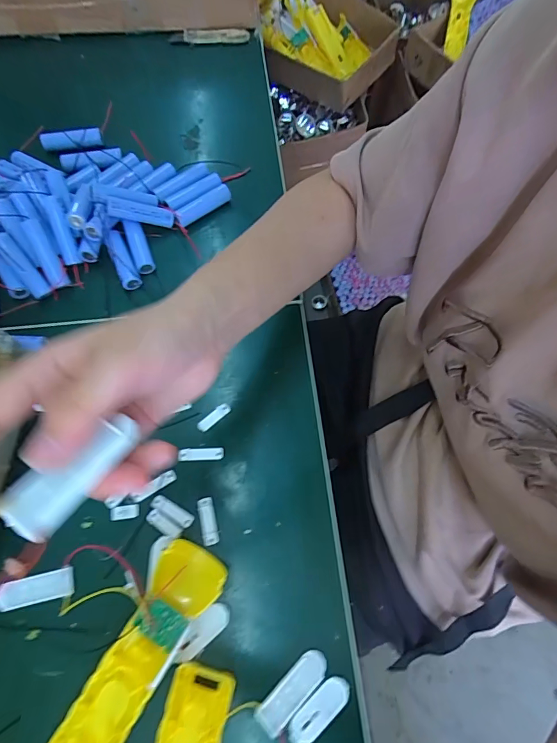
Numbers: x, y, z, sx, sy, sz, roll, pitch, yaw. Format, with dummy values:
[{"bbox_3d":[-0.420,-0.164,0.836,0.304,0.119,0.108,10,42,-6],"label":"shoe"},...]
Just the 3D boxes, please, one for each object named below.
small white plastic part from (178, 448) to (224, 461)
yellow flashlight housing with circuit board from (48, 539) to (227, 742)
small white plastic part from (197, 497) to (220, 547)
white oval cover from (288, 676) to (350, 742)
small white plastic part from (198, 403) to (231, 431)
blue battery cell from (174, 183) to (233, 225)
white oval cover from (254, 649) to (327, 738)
[{"bbox_3d":[-0.069,0.073,0.356,0.039,0.004,0.011,-2,71,-2],"label":"small white plastic part"},{"bbox_3d":[-0.104,0.209,0.295,0.051,0.027,0.164,31,73,9],"label":"yellow flashlight housing with circuit board"},{"bbox_3d":[-0.059,0.125,0.337,0.013,0.005,0.037,-12,71,-5],"label":"small white plastic part"},{"bbox_3d":[0.030,0.250,0.296,0.053,0.004,0.020,-40,76,-13],"label":"white oval cover"},{"bbox_3d":[-0.059,0.042,0.367,0.033,0.005,0.010,-41,76,-14],"label":"small white plastic part"},{"bbox_3d":[-0.082,-0.181,0.438,0.066,0.022,0.015,-37,75,-13],"label":"blue battery cell"},{"bbox_3d":[0.011,0.236,0.298,0.061,0.006,0.022,-43,76,-14],"label":"white oval cover"}]

